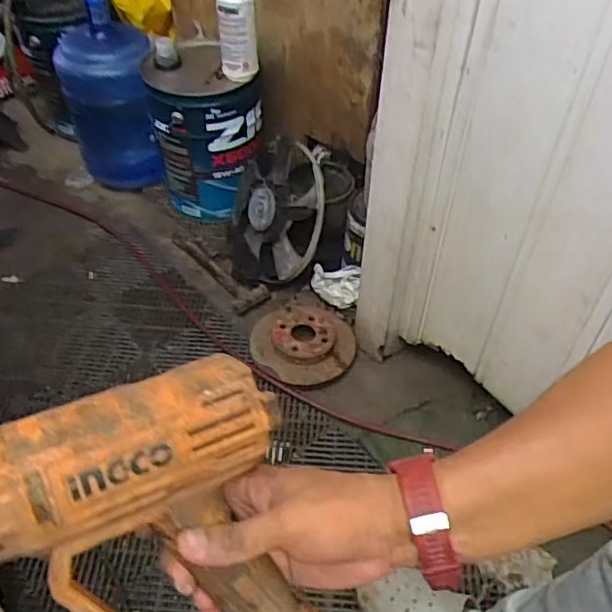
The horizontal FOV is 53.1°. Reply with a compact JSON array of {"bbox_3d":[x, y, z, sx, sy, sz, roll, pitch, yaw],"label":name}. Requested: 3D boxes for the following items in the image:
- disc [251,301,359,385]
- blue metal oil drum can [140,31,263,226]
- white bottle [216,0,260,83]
[{"bbox_3d":[-0.008,0.077,1.401,0.228,0.053,0.222,0,48,-1],"label":"disc"},{"bbox_3d":[-0.260,-0.451,1.626,0.267,0.393,0.291,0,48,-1],"label":"blue metal oil drum can"},{"bbox_3d":[-0.156,-0.628,1.405,0.081,0.213,0.092,-8,49,-8],"label":"white bottle"}]

